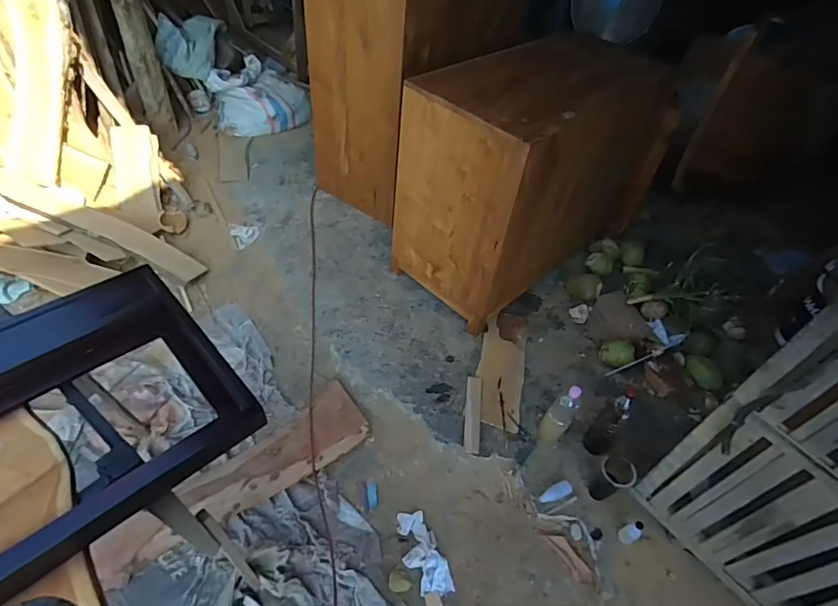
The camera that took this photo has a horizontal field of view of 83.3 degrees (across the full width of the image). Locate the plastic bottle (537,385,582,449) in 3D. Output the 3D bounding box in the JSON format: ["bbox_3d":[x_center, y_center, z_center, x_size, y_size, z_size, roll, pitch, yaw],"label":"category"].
[{"bbox_3d":[0.447,0.360,1.497,0.078,0.256,0.089,30,52,20],"label":"plastic bottle"}]

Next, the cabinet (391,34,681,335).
[{"bbox_3d":[0.465,-0.518,1.862,1.048,0.779,0.486,-29,57,-28],"label":"cabinet"}]

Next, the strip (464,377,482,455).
[{"bbox_3d":[0.185,0.370,1.606,0.055,0.014,0.277,8,47,1],"label":"strip"}]

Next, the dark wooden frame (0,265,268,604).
[{"bbox_3d":[-0.701,0.219,0.710,0.510,0.116,0.762,38,55,26],"label":"dark wooden frame"}]

